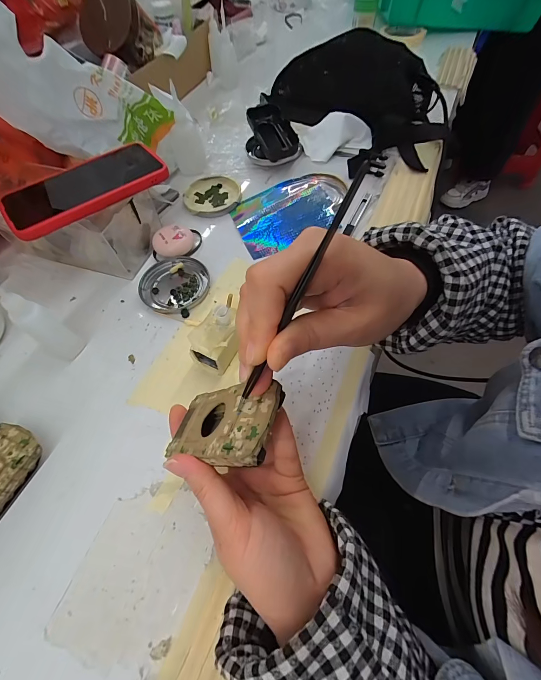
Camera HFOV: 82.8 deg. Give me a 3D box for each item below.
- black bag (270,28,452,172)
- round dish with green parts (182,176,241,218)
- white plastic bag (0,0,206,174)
[{"bbox_3d":[0.140,-0.409,0.493,0.151,0.086,0.286,-40,64,-19],"label":"black bag"},{"bbox_3d":[-0.082,-0.203,0.435,0.080,0.012,0.075,-1,60,2],"label":"round dish with green parts"},{"bbox_3d":[-0.203,-0.275,0.385,0.268,0.119,0.055,-3,54,-36],"label":"white plastic bag"}]

